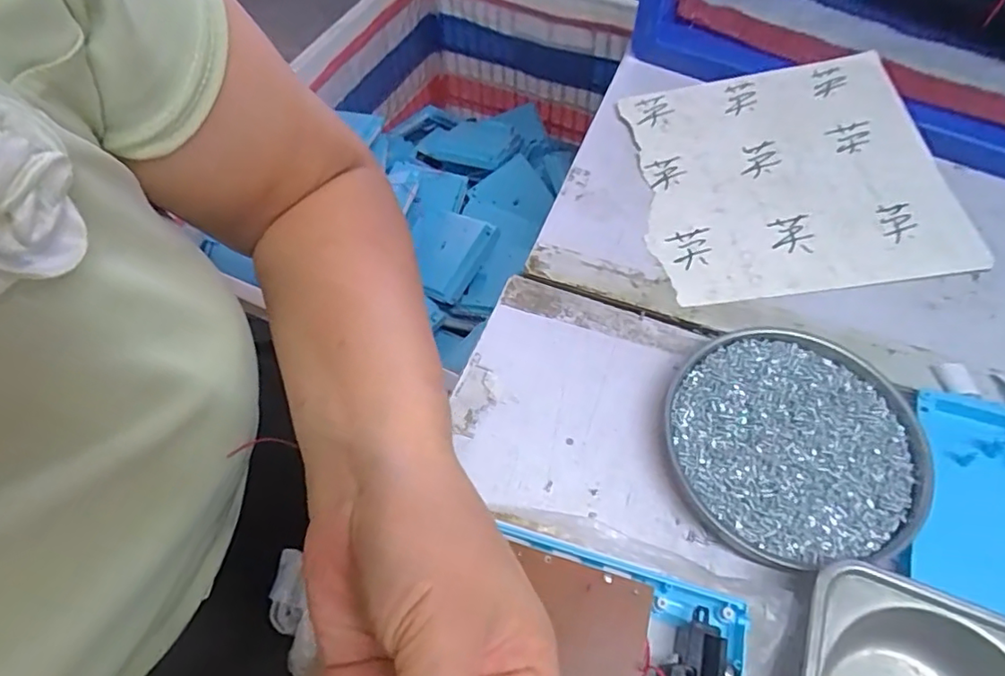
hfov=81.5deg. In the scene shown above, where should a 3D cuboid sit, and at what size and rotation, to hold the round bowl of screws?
[{"bbox_3d":[0.162,0.058,0.326,0.136,0.015,0.128,-1,58,1],"label":"round bowl of screws"}]

